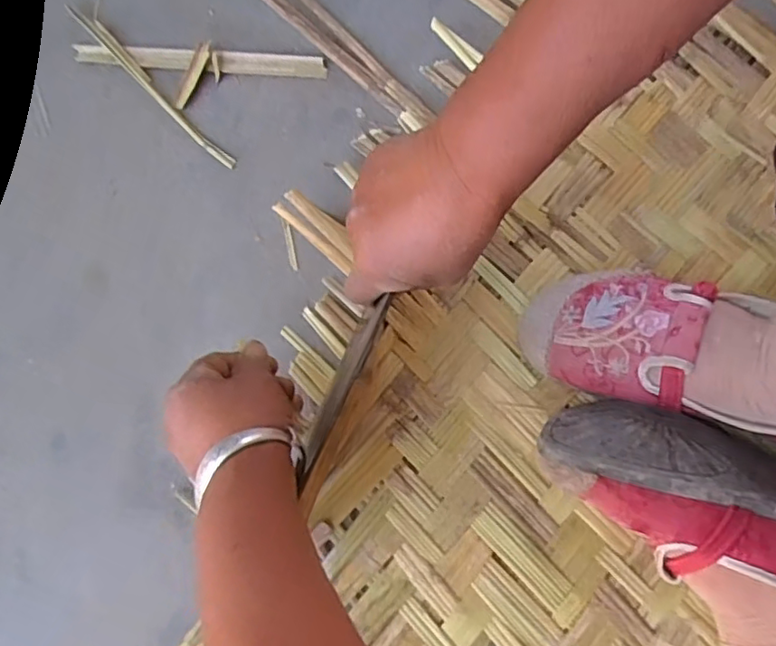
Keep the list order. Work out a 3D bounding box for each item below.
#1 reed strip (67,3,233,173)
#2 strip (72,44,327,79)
[{"bbox_3d":[-0.194,-0.196,0.499,0.013,0.013,0.195,-43,80,-10],"label":"reed strip"},{"bbox_3d":[-0.157,-0.222,0.511,0.210,0.007,0.022,4,76,1],"label":"strip"}]

